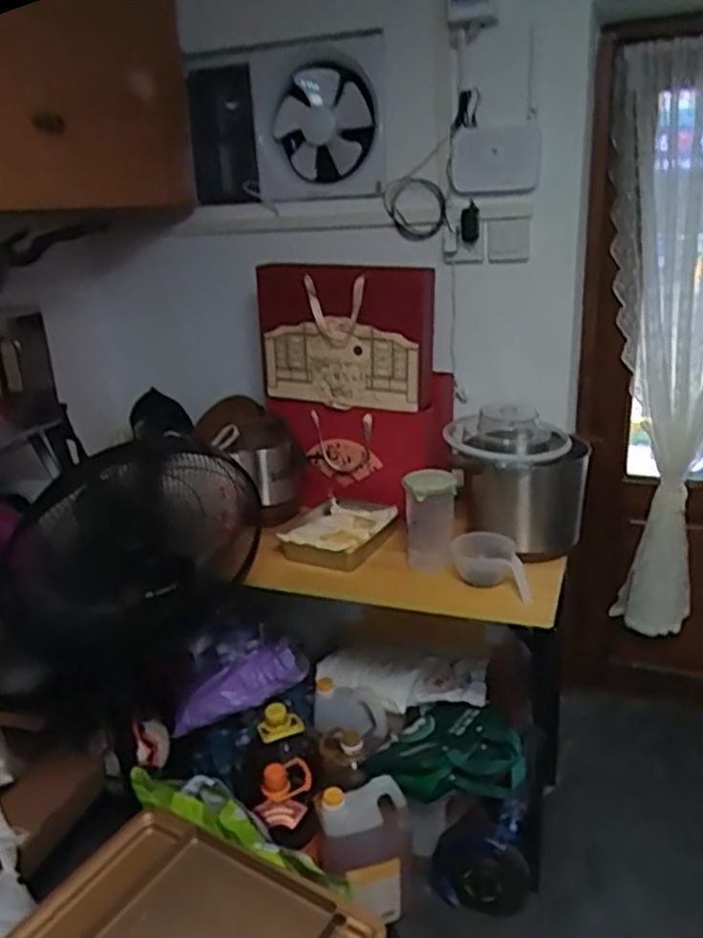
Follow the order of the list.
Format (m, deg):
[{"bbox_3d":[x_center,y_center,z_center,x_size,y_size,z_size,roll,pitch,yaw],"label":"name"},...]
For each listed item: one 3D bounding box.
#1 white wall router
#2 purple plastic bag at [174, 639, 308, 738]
[{"bbox_3d":[0.302,-0.643,1.525,0.183,0.136,0.028,-3,20,0],"label":"white wall router"},{"bbox_3d":[-0.275,0.540,1.781,0.341,0.117,0.111,-29,25,-3],"label":"purple plastic bag"}]

